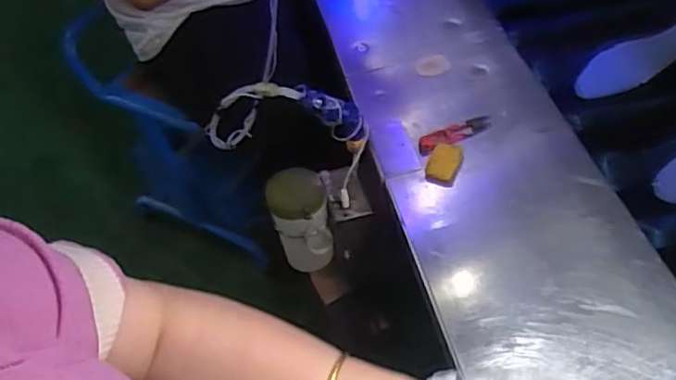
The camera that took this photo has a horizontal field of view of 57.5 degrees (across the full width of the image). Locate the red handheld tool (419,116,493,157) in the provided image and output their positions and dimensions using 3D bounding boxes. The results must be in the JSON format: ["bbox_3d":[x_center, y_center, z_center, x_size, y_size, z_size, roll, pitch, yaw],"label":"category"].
[{"bbox_3d":[0.146,-0.070,0.758,0.097,0.008,0.027,-21,52,-10],"label":"red handheld tool"}]

